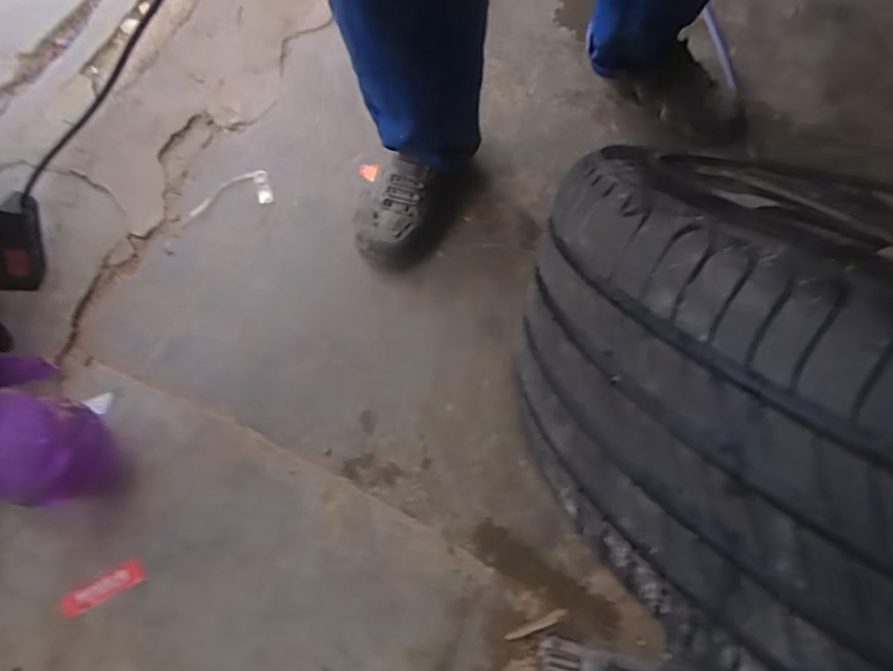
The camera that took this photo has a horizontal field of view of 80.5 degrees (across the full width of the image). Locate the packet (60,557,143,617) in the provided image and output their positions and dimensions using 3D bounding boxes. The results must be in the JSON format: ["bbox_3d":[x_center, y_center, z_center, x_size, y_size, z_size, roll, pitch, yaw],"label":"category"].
[{"bbox_3d":[-0.415,0.305,0.634,0.098,0.008,0.028,-28,75,-9],"label":"packet"}]

